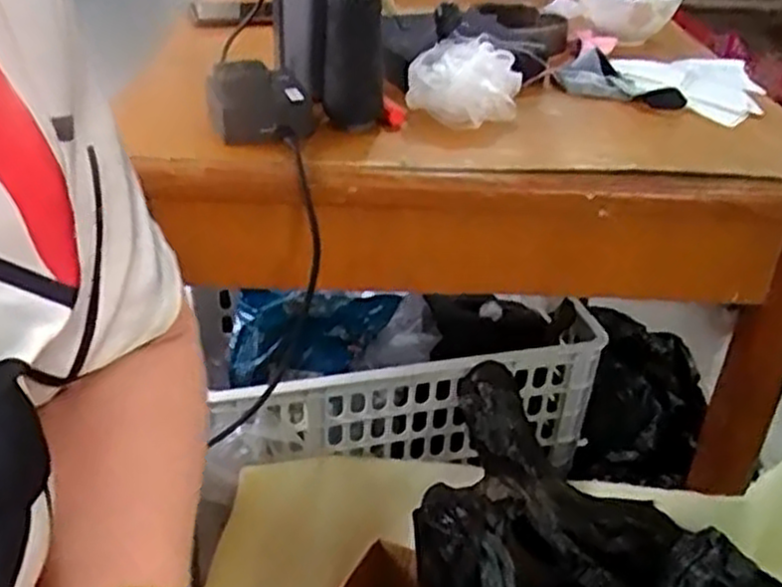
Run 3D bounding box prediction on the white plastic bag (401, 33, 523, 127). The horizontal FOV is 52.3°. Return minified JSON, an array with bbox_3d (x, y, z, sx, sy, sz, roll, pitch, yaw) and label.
[{"bbox_3d":[0.062,-0.181,0.683,0.096,0.050,0.072,7,34,6],"label":"white plastic bag"}]

